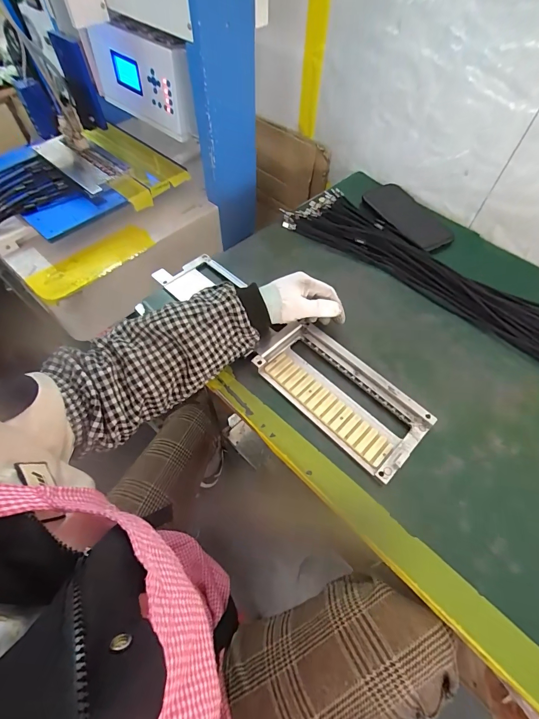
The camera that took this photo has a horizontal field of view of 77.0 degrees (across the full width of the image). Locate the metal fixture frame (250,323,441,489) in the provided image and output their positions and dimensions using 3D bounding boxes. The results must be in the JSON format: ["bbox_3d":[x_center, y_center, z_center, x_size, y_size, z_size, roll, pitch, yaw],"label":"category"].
[{"bbox_3d":[0.080,0.037,0.394,0.195,0.013,0.096,40,68,20],"label":"metal fixture frame"}]

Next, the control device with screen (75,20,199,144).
[{"bbox_3d":[-0.229,-0.494,0.602,0.273,0.128,0.039,33,64,19],"label":"control device with screen"}]

